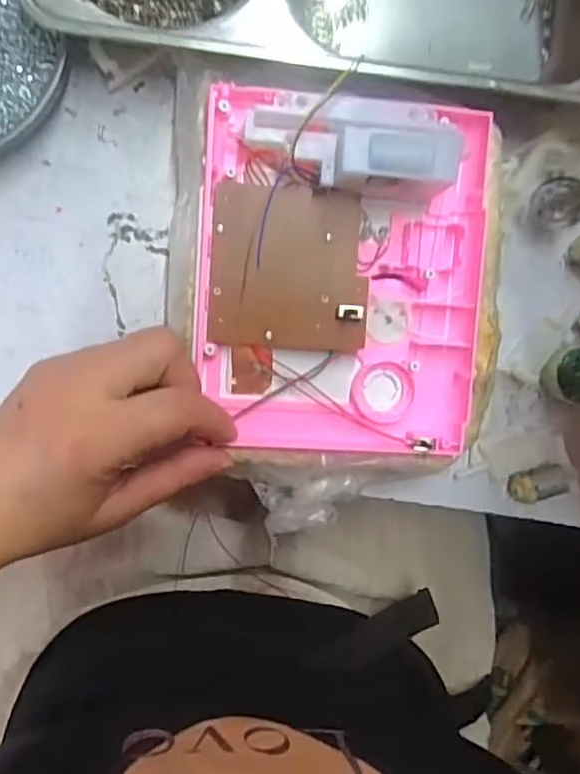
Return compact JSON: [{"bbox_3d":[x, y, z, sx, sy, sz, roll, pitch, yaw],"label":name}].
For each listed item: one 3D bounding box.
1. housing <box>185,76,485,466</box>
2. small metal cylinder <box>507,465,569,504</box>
[{"bbox_3d":[0.026,-0.048,0.283,0.132,0.042,0.160,3,96,-7],"label":"housing"},{"bbox_3d":[0.139,0.053,0.344,0.030,0.018,0.017,-14,98,-5],"label":"small metal cylinder"}]

